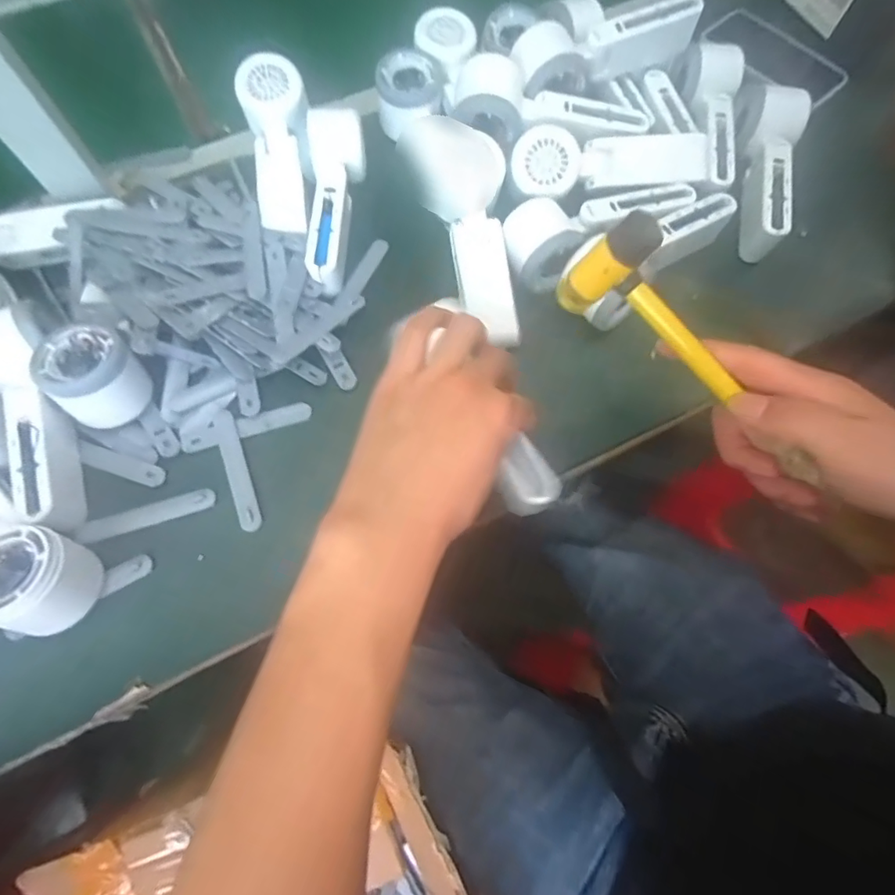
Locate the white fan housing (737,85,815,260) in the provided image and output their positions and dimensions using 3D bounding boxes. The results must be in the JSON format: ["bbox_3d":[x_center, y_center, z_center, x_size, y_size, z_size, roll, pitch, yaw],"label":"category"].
[{"bbox_3d":[0.278,-0.247,0.458,0.051,0.045,0.160,16,70,6],"label":"white fan housing"}]

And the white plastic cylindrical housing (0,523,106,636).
[{"bbox_3d":[-0.258,0.082,0.321,0.064,0.051,0.059,35,73,12],"label":"white plastic cylindrical housing"}]

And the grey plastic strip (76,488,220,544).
[{"bbox_3d":[-0.210,0.048,0.360,0.091,0.005,0.016,-17,70,-7],"label":"grey plastic strip"}]

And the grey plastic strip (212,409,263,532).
[{"bbox_3d":[-0.153,0.015,0.375,0.016,0.007,0.094,-21,70,-8],"label":"grey plastic strip"}]

